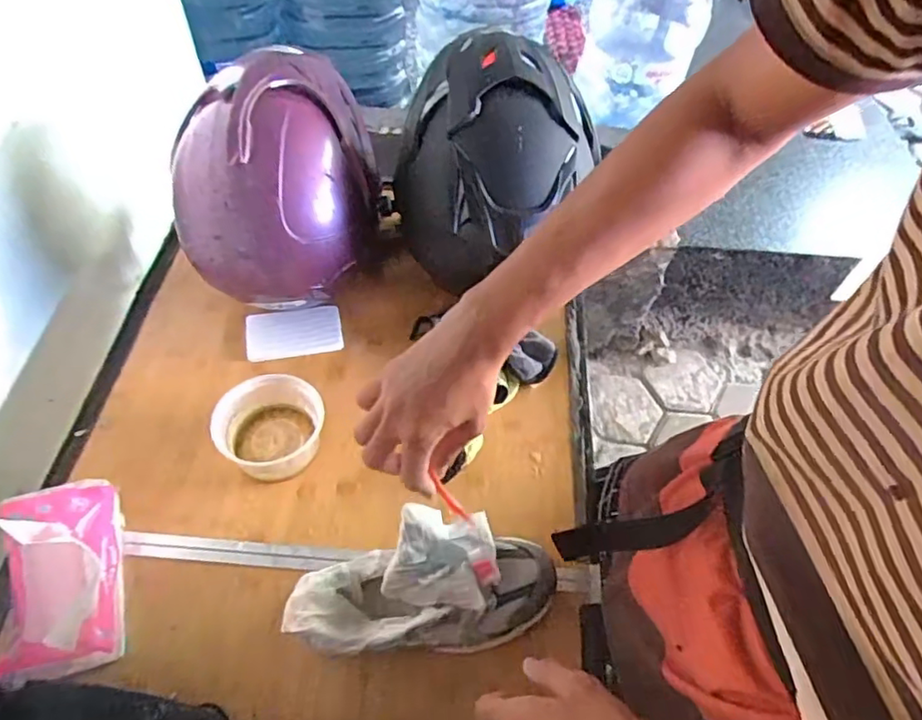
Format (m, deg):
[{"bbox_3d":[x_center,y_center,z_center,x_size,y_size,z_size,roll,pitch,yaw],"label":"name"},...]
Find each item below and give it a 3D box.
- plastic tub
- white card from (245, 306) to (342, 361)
[{"bbox_3d":[-0.214,0.078,0.669,0.115,0.063,0.108,2,55,-2],"label":"plastic tub"},{"bbox_3d":[-0.221,-0.039,0.785,0.122,0.011,0.079,-8,57,-4],"label":"white card"}]

